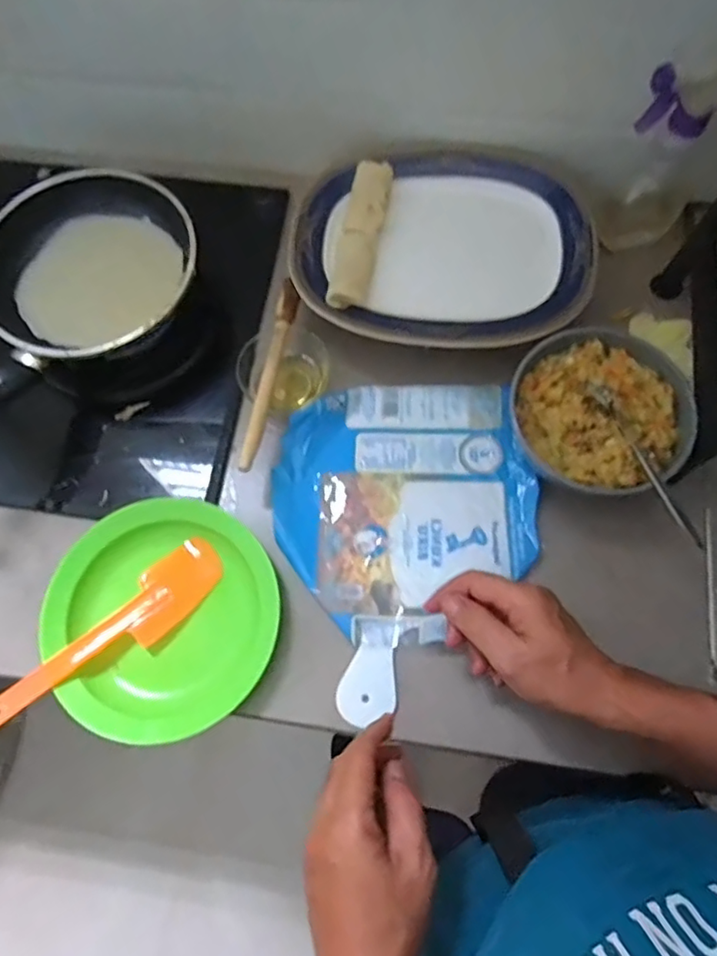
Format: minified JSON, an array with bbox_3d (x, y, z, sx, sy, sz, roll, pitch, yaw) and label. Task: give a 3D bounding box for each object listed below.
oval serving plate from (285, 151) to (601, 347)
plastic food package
[{"bbox_3d":[0.081,-0.232,0.599,0.291,0.031,0.200,6,72,4],"label":"oval serving plate"},{"bbox_3d":[0.042,0.009,0.574,0.240,0.016,0.212,-17,72,-4],"label":"plastic food package"}]

